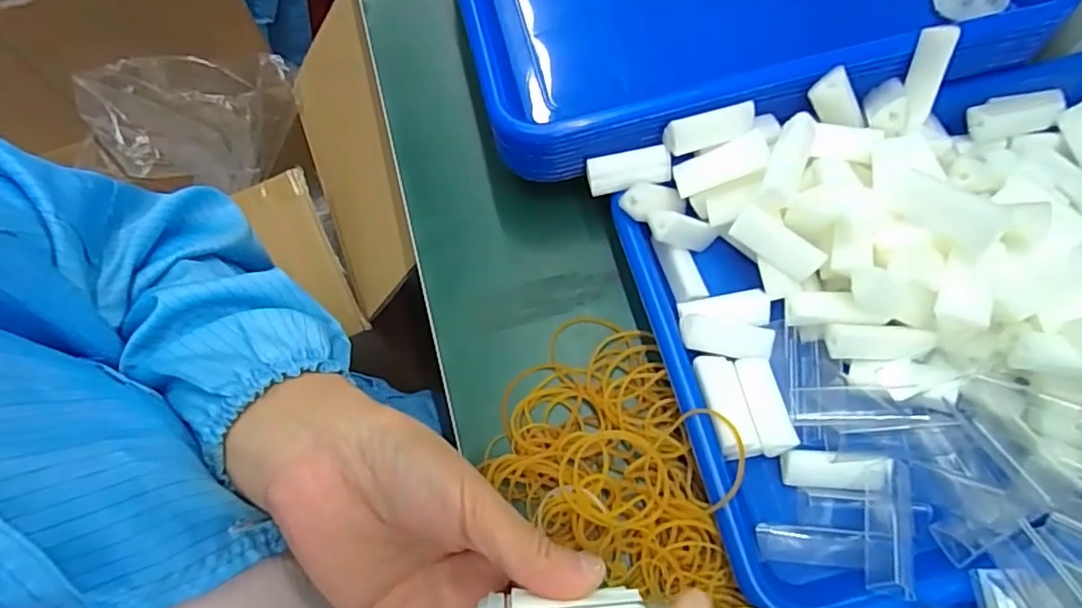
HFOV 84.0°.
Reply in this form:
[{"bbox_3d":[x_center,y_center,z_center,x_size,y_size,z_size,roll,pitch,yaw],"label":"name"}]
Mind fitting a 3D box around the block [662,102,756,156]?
[{"bbox_3d":[0.089,-0.092,0.314,0.046,0.013,0.014,-13,67,-3],"label":"block"}]

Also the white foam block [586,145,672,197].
[{"bbox_3d":[0.048,-0.073,0.330,0.045,0.015,0.017,-9,67,-1],"label":"white foam block"}]

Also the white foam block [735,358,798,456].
[{"bbox_3d":[0.109,0.049,0.293,0.017,0.011,0.047,-9,67,-1],"label":"white foam block"}]

